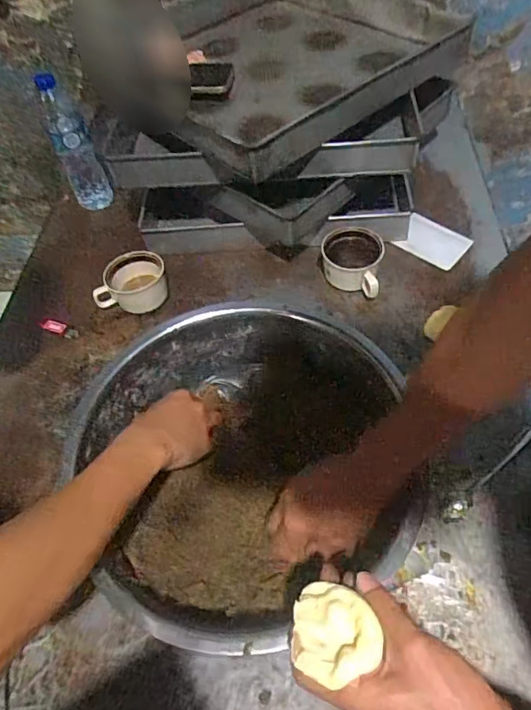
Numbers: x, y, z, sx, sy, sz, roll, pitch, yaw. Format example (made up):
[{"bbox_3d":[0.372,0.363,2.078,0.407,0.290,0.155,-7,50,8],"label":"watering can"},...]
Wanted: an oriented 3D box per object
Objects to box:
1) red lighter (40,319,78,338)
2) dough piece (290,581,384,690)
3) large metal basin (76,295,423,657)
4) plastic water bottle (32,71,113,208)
[{"bbox_3d":[-0.318,-0.041,0.768,0.074,0.015,0.018,21,59,21],"label":"red lighter"},{"bbox_3d":[0.049,0.195,0.355,0.058,0.020,0.062,1,53,7],"label":"dough piece"},{"bbox_3d":[-0.026,0.124,0.539,0.317,0.140,0.342,-4,53,5],"label":"large metal basin"},{"bbox_3d":[-0.340,-0.363,0.901,0.070,0.237,0.057,-23,54,-9],"label":"plastic water bottle"}]

